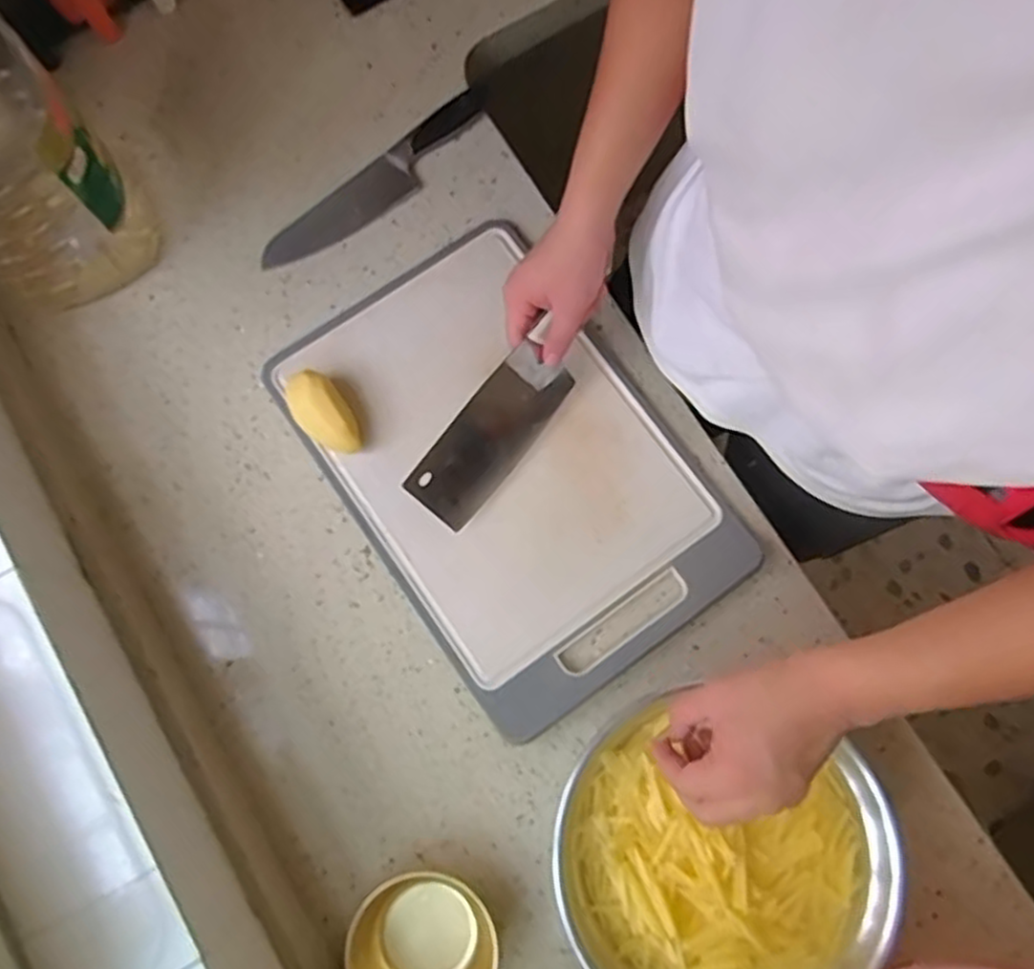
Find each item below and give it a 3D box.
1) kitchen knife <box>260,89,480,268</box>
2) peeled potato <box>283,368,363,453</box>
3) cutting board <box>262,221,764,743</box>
[{"bbox_3d":[-0.141,-0.303,0.748,0.267,0.020,0.049,-39,81,-7],"label":"kitchen knife"},{"bbox_3d":[-0.176,-0.064,0.682,0.046,0.052,0.082,-38,81,-7],"label":"peeled potato"},{"bbox_3d":[-0.012,-0.021,0.691,0.282,0.020,0.419,-35,81,-7],"label":"cutting board"}]

